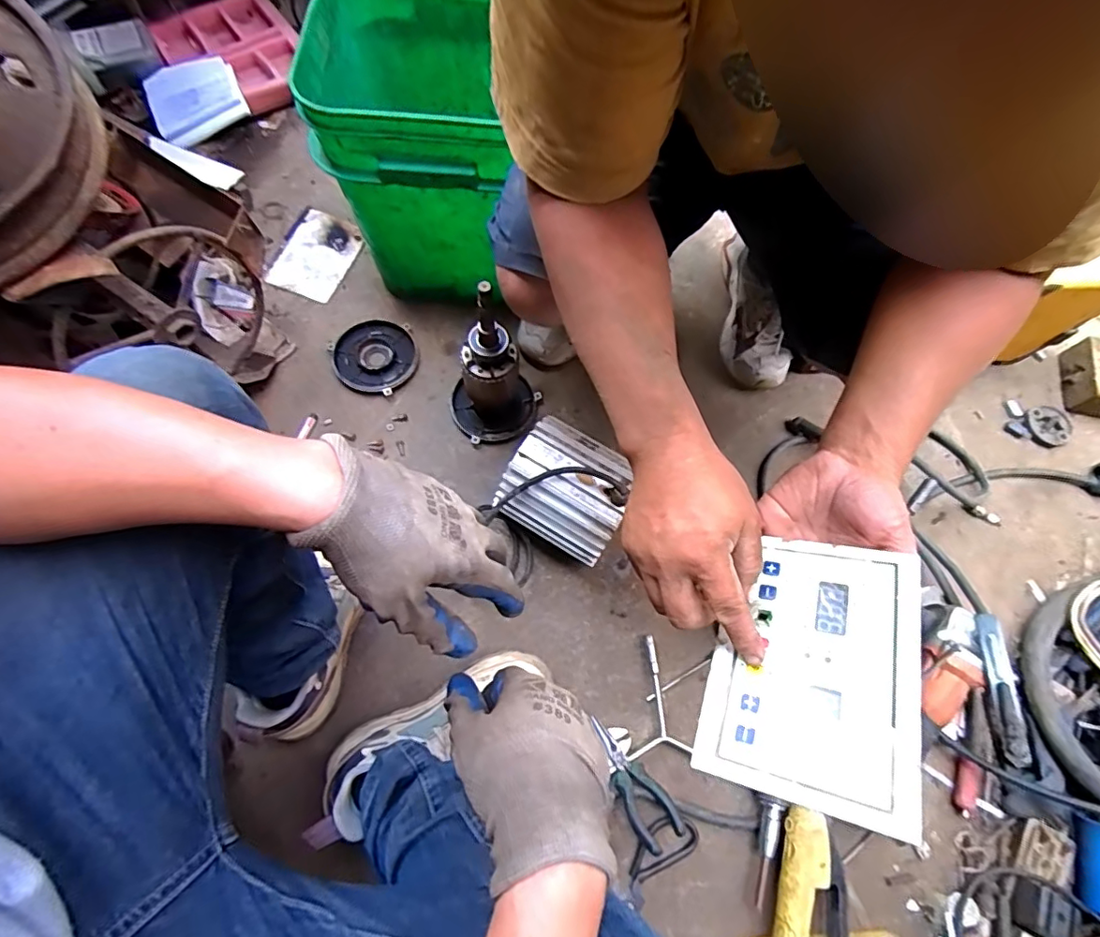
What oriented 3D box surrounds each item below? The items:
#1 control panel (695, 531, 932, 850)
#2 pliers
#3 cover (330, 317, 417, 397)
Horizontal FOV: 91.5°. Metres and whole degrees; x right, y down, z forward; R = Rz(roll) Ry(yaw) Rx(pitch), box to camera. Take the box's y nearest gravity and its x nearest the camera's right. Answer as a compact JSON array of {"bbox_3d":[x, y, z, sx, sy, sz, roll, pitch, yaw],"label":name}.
[{"bbox_3d":[0.175,0.129,0.355,0.122,0.009,0.166,7,57,27],"label":"control panel"},{"bbox_3d":[0.097,0.393,0.662,0.060,0.018,0.153,-36,72,-30],"label":"pliers"},{"bbox_3d":[-0.266,-0.169,0.826,0.122,0.032,0.120,-21,75,-8],"label":"cover"}]

